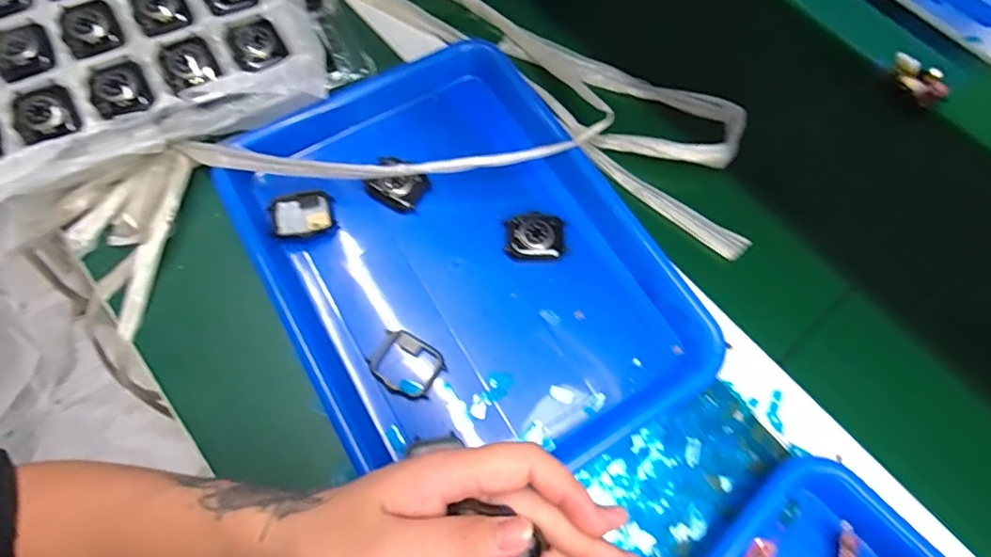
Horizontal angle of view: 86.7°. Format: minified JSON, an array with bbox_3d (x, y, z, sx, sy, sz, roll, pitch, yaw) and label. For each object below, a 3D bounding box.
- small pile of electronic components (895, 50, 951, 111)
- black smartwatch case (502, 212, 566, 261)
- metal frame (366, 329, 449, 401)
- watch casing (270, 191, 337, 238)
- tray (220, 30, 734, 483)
[{"bbox_3d":[0.387,-0.183,0.481,0.054,0.026,0.022,40,73,14],"label":"small pile of electronic components"},{"bbox_3d":[0.030,-0.032,0.402,0.044,0.013,0.034,-1,68,-2],"label":"black smartwatch case"},{"bbox_3d":[-0.061,0.059,0.362,0.048,0.008,0.040,37,72,13],"label":"metal frame"},{"bbox_3d":[-0.146,-0.048,0.399,0.046,0.007,0.034,-13,69,-6],"label":"watch casing"},{"bbox_3d":[-0.025,-0.014,0.390,0.265,0.045,0.326,-28,71,-12],"label":"tray"}]

